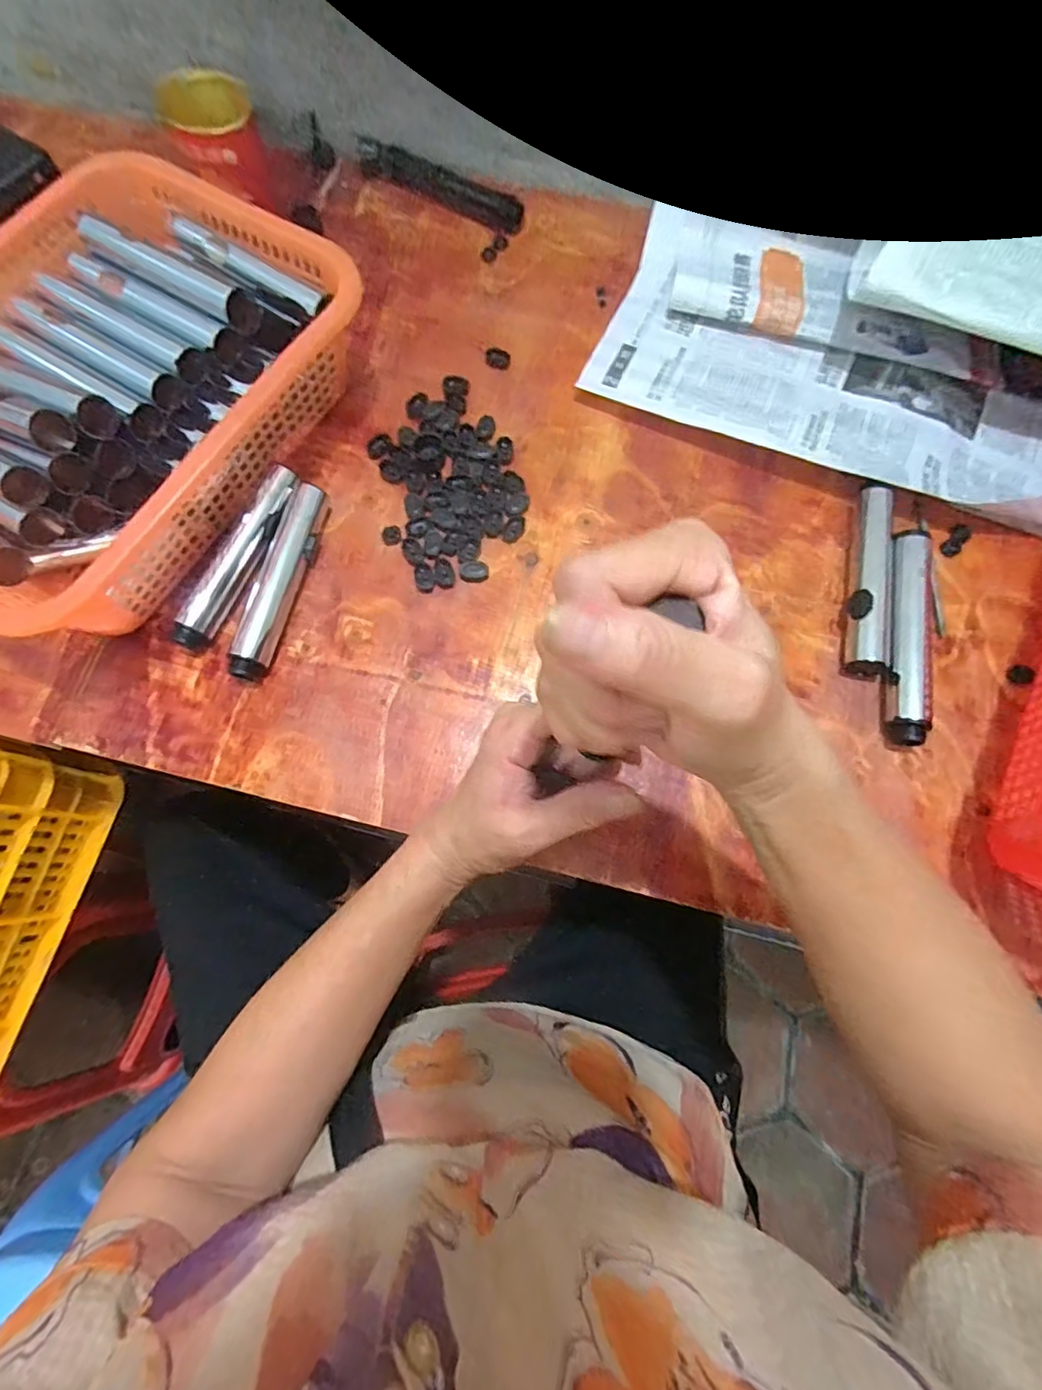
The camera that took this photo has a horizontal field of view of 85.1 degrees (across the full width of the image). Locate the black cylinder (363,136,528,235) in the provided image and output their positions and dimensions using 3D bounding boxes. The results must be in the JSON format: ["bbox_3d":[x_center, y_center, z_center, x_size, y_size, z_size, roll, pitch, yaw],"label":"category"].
[{"bbox_3d":[-0.074,-0.475,0.528,0.168,0.018,0.030,28,77,8],"label":"black cylinder"}]

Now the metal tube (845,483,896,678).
[{"bbox_3d":[0.254,-0.088,0.414,0.026,0.022,0.148,11,75,4],"label":"metal tube"}]

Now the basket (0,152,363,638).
[{"bbox_3d":[-0.289,-0.214,0.415,0.245,0.106,0.314,32,77,9],"label":"basket"}]

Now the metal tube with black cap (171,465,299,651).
[{"bbox_3d":[-0.205,-0.102,0.419,0.026,0.026,0.150,23,76,7],"label":"metal tube with black cap"}]

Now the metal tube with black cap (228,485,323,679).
[{"bbox_3d":[-0.176,-0.083,0.416,0.025,0.024,0.150,13,75,5],"label":"metal tube with black cap"}]

